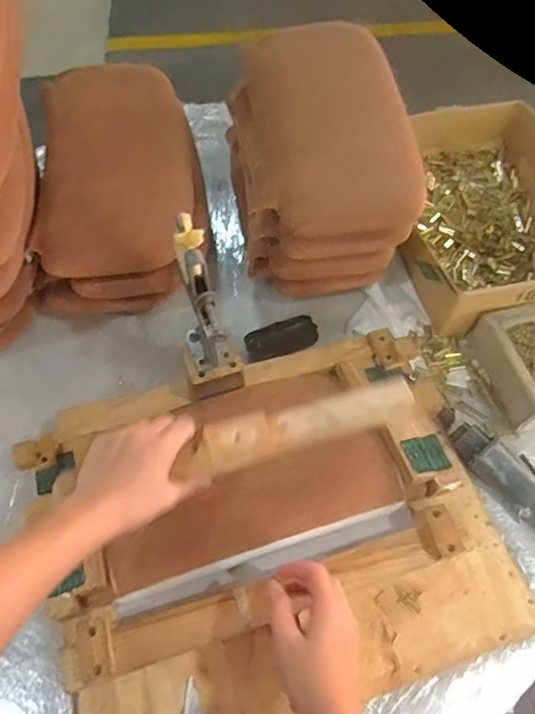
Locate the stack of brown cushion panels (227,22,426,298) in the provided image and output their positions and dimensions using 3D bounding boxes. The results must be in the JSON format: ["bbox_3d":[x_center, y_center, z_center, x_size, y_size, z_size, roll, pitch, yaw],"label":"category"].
[{"bbox_3d":[0.071,-0.298,0.812,0.231,0.241,0.370,-4,60,-3],"label":"stack of brown cushion panels"}]

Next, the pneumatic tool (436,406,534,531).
[{"bbox_3d":[0.336,0.168,0.698,0.069,0.039,0.282,-37,67,-20],"label":"pneumatic tool"}]

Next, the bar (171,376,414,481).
[{"bbox_3d":[0.039,0.077,0.615,0.262,0.050,0.044,-15,61,-12],"label":"bar"}]

